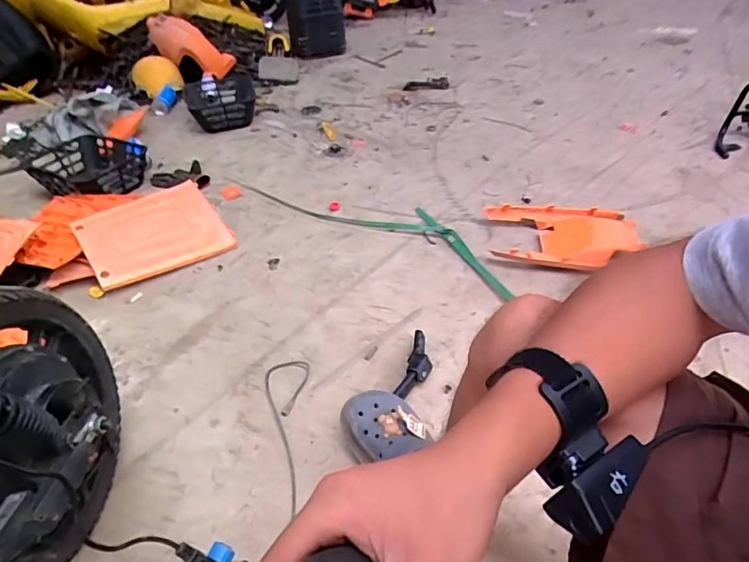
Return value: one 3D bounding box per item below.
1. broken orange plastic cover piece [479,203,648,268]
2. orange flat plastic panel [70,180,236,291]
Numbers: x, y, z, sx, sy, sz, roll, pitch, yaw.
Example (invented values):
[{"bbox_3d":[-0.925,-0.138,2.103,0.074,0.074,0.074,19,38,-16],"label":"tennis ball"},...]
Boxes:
[{"bbox_3d":[0.505,-0.126,1.282,0.390,0.041,0.291,1,40,5],"label":"broken orange plastic cover piece"},{"bbox_3d":[-0.582,-0.135,1.267,0.336,0.036,0.269,-25,71,-28],"label":"orange flat plastic panel"}]

